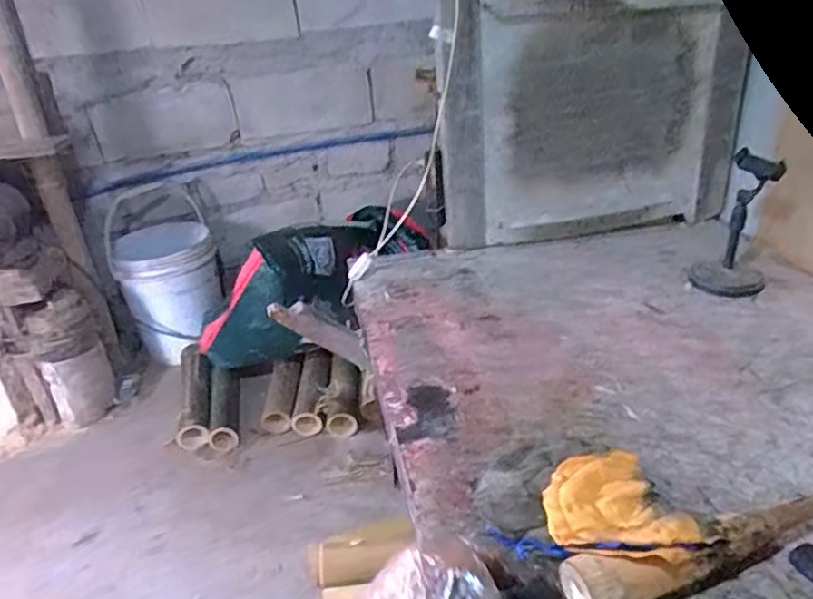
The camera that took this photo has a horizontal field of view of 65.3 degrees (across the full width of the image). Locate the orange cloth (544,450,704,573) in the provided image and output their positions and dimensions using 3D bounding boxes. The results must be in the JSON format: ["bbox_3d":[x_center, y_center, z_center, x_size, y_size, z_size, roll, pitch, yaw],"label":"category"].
[{"bbox_3d":[0.185,0.185,0.581,0.110,0.034,0.148,-4,27,-5],"label":"orange cloth"}]

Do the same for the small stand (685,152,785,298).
[{"bbox_3d":[0.528,-0.124,1.015,0.110,0.200,0.139,10,31,24],"label":"small stand"}]

